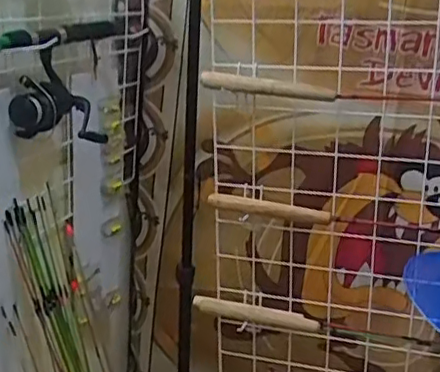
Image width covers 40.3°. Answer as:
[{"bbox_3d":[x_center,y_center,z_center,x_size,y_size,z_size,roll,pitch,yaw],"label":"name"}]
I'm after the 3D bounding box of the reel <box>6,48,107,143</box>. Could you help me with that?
[{"bbox_3d":[-0.202,-0.111,0.740,0.109,0.101,0.070,-3,19,-15],"label":"reel"}]

